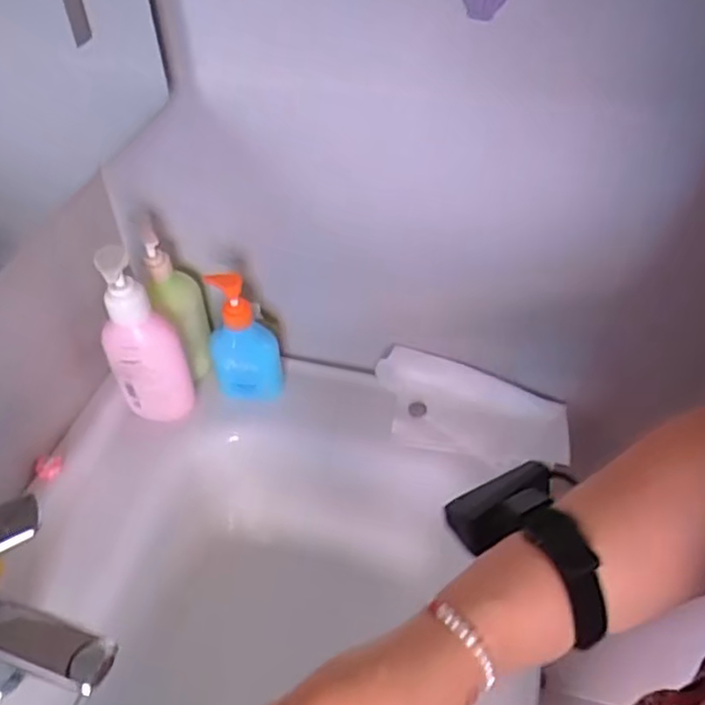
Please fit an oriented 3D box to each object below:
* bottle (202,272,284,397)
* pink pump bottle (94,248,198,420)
[{"bbox_3d":[-0.121,-0.014,0.726,0.074,0.170,0.041,-5,47,-3],"label":"bottle"},{"bbox_3d":[-0.213,-0.002,0.678,0.072,0.221,0.055,-21,49,-17],"label":"pink pump bottle"}]

